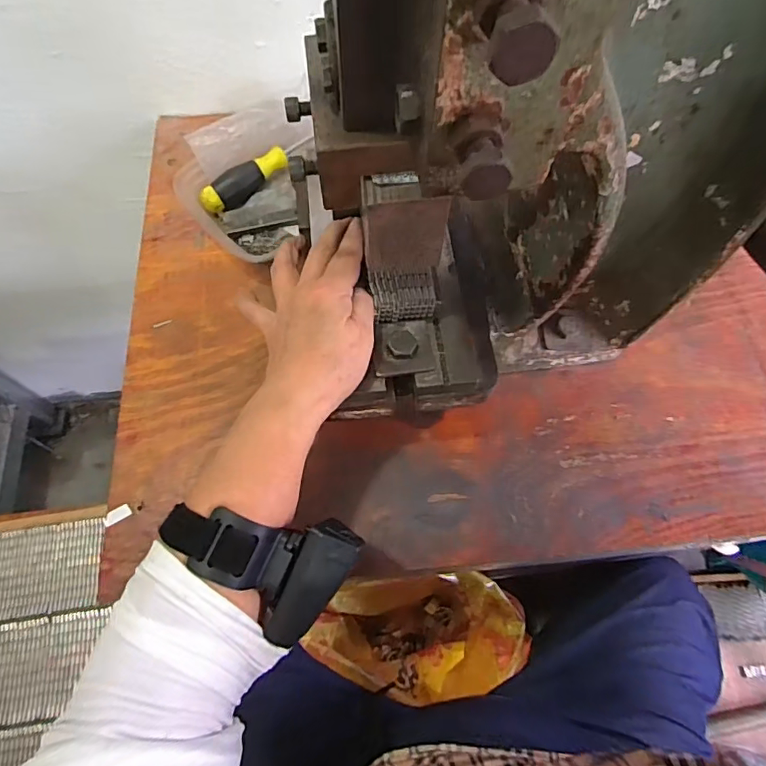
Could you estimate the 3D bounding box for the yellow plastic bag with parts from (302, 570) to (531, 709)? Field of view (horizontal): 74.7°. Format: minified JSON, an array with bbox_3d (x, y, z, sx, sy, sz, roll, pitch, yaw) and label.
[{"bbox_3d":[0.050,0.417,0.847,0.296,0.354,0.177,-6,67,-2],"label":"yellow plastic bag with parts"}]

